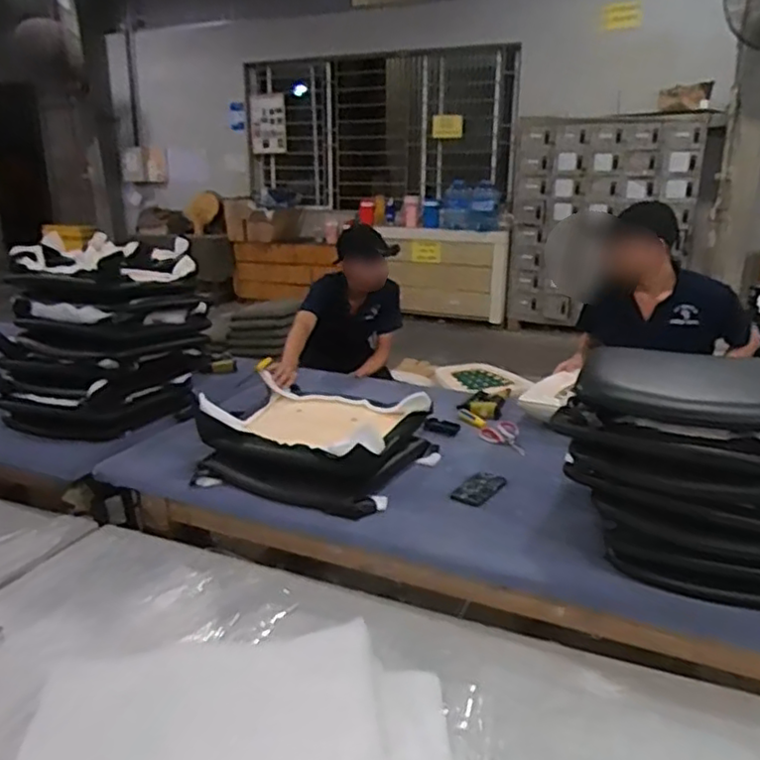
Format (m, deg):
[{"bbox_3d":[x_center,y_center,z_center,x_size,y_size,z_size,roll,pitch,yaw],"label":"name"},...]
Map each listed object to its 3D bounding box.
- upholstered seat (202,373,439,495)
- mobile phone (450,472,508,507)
[{"bbox_3d":[-0.162,0.126,1.772,0.493,0.172,0.406,7,20,21],"label":"upholstered seat"},{"bbox_3d":[0.250,0.268,1.645,0.087,0.014,0.151,19,31,33],"label":"mobile phone"}]

